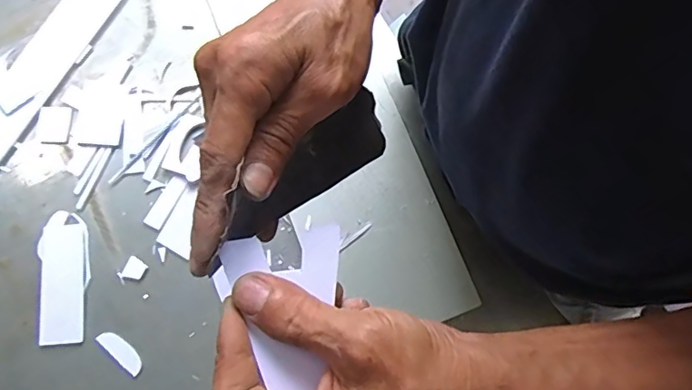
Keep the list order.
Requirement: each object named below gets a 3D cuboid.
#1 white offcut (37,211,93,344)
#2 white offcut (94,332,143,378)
[{"bbox_3d":[-0.266,0.077,0.481,0.047,0.004,0.119,-7,81,3],"label":"white offcut"},{"bbox_3d":[-0.205,0.143,0.467,0.049,0.004,0.018,41,81,8],"label":"white offcut"}]

